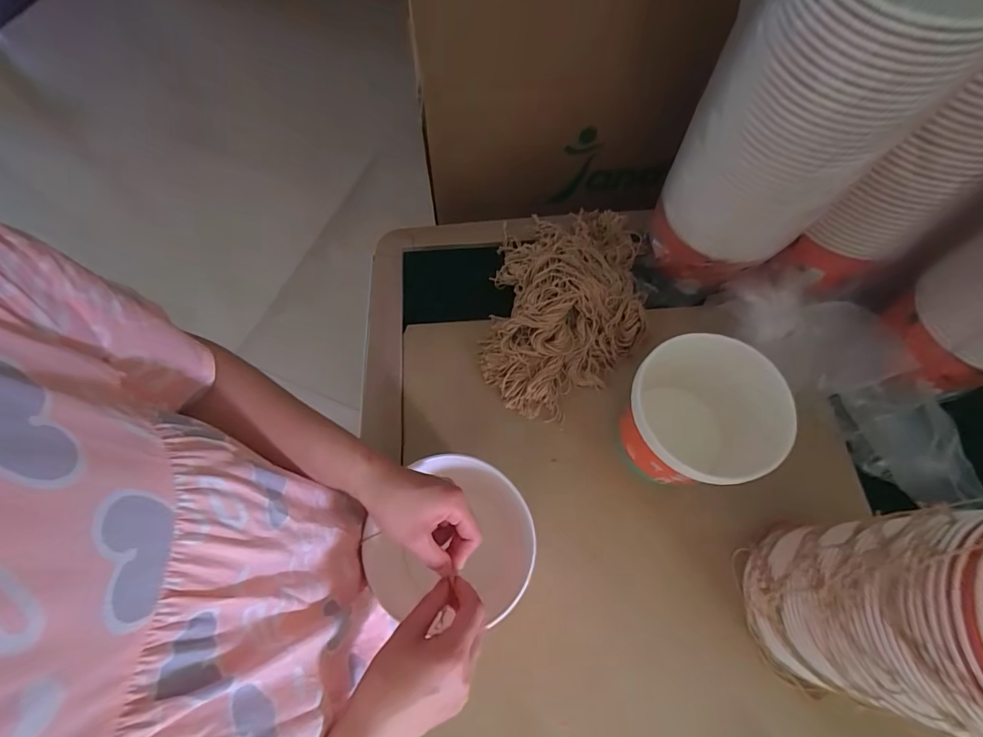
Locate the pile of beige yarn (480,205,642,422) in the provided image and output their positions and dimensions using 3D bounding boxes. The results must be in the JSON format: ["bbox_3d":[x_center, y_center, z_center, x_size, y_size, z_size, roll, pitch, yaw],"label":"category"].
[{"bbox_3d":[0.104,-0.105,0.638,0.204,0.087,0.341,9,67,3],"label":"pile of beige yarn"}]

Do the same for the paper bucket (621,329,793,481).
[{"bbox_3d":[0.236,0.062,0.538,0.163,0.148,0.154,0,67,-1],"label":"paper bucket"}]

